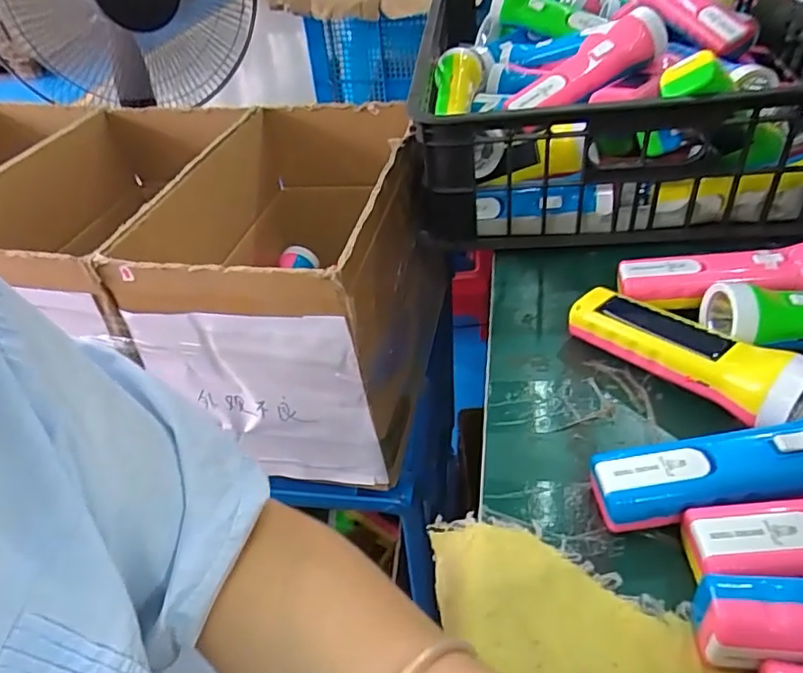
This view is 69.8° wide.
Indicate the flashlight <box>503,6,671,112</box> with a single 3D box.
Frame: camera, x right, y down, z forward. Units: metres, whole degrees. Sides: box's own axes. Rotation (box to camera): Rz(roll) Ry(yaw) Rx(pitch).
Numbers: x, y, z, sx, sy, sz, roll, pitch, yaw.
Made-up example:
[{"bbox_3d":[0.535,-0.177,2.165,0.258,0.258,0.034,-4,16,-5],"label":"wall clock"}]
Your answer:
[{"bbox_3d":[0.180,-0.266,0.575,0.161,0.048,0.064,-30,43,5],"label":"flashlight"}]

